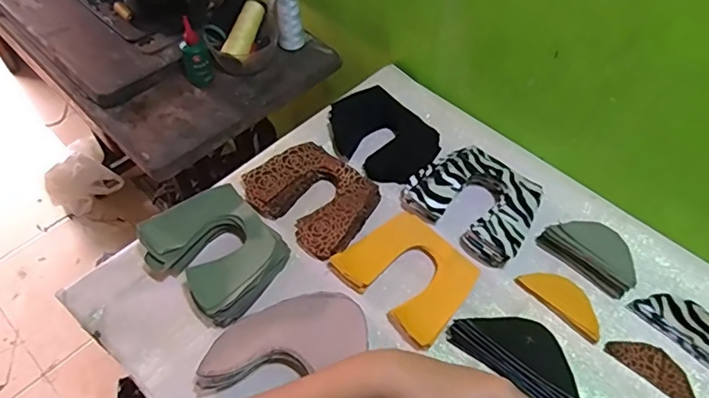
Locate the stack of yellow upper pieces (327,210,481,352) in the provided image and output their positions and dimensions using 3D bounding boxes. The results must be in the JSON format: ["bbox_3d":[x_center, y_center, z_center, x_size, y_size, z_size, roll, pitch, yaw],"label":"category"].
[{"bbox_3d":[0.067,0.091,0.654,0.153,0.023,0.124,39,62,24],"label":"stack of yellow upper pieces"}]

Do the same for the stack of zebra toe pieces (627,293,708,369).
[{"bbox_3d":[0.393,0.148,0.623,0.114,0.016,0.055,38,62,23],"label":"stack of zebra toe pieces"}]

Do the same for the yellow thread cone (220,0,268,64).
[{"bbox_3d":[-0.181,-0.284,0.882,0.039,0.041,0.121,16,69,10],"label":"yellow thread cone"}]

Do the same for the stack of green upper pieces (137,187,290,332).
[{"bbox_3d":[-0.170,0.066,0.658,0.166,0.054,0.136,34,60,21],"label":"stack of green upper pieces"}]

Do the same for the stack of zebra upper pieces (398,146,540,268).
[{"bbox_3d":[0.161,-0.003,0.705,0.169,0.046,0.139,32,59,20],"label":"stack of zebra upper pieces"}]

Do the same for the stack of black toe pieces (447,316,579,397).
[{"bbox_3d":[0.185,0.173,0.596,0.147,0.036,0.073,36,61,22],"label":"stack of black toe pieces"}]

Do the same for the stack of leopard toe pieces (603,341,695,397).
[{"bbox_3d":[0.345,0.191,0.602,0.106,0.005,0.046,36,61,22],"label":"stack of leopard toe pieces"}]

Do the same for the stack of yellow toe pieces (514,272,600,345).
[{"bbox_3d":[0.256,0.121,0.640,0.047,0.004,0.107,-37,63,-25],"label":"stack of yellow toe pieces"}]

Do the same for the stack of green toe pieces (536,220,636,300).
[{"bbox_3d":[0.300,0.064,0.665,0.117,0.036,0.055,36,61,22],"label":"stack of green toe pieces"}]

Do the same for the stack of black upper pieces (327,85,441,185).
[{"bbox_3d":[0.044,-0.095,0.783,0.179,0.036,0.122,35,61,22],"label":"stack of black upper pieces"}]

